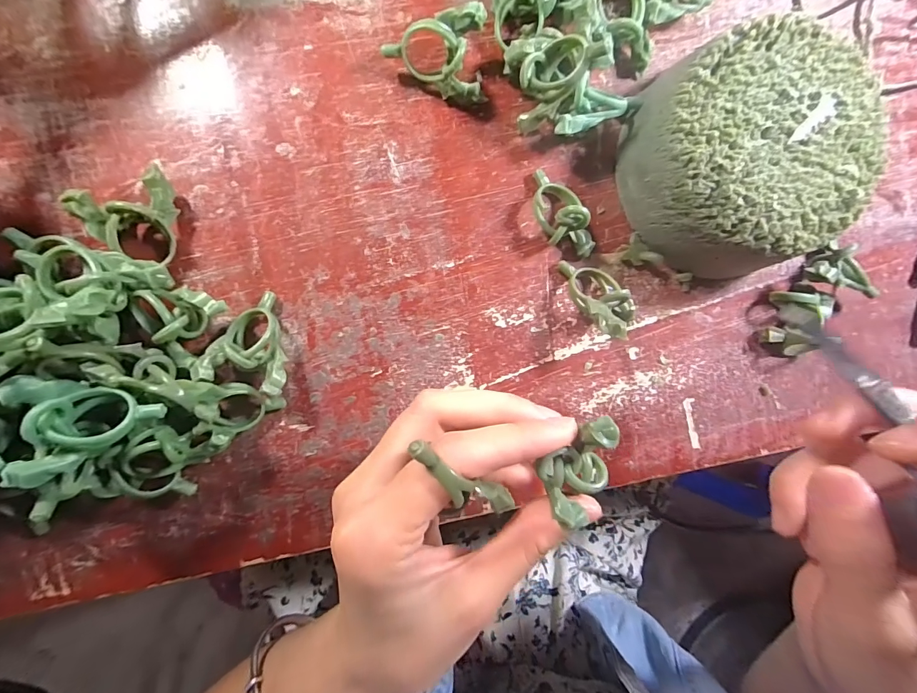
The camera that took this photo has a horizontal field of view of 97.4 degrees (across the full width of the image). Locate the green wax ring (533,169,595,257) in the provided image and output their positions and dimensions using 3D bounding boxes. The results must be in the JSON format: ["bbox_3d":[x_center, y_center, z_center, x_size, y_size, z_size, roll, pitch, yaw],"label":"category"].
[{"bbox_3d":[0.050,-0.064,0.194,0.022,0.022,0.047,-35,98,-4],"label":"green wax ring"}]

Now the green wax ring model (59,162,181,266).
[{"bbox_3d":[-0.138,-0.056,0.168,0.032,0.023,0.037,3,94,-8],"label":"green wax ring model"}]

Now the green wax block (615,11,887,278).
[{"bbox_3d":[0.137,-0.088,0.192,0.102,0.046,0.102,-25,97,-5],"label":"green wax block"}]

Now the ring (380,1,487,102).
[{"bbox_3d":[-0.011,-0.133,0.182,0.043,0.021,0.032,1,94,-8],"label":"ring"}]

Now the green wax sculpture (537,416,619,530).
[{"bbox_3d":[0.043,0.040,0.131,0.019,0.021,0.033,42,88,-9],"label":"green wax sculpture"}]

